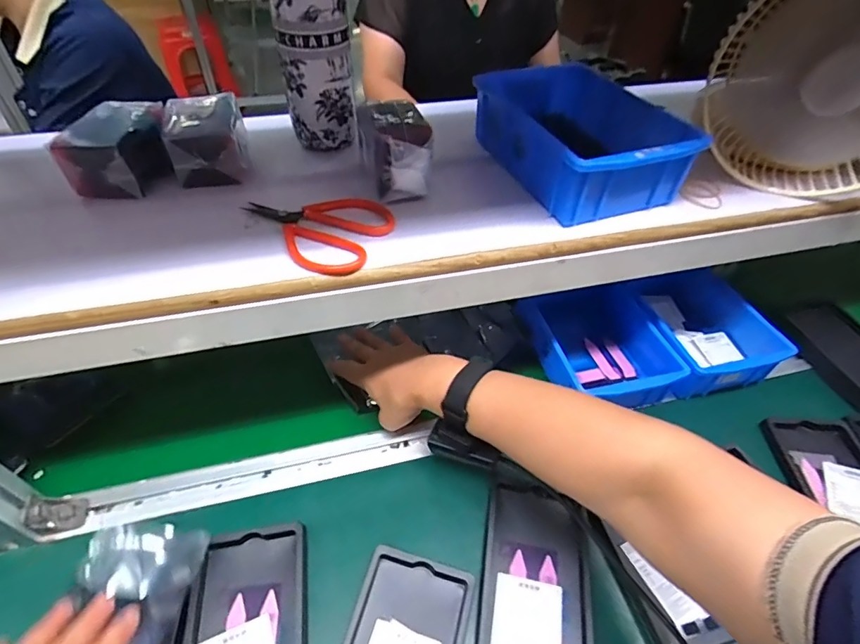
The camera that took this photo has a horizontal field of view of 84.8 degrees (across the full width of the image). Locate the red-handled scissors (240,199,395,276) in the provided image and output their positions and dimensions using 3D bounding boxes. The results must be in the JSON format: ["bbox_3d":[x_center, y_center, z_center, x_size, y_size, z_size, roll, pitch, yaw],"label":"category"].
[{"bbox_3d":[-0.100,-0.081,0.389,0.122,0.008,0.087,18,48,15],"label":"red-handled scissors"}]

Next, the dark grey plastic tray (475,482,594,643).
[{"bbox_3d":[0.094,0.226,0.417,0.094,0.014,0.156,8,46,6],"label":"dark grey plastic tray"}]

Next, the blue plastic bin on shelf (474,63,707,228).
[{"bbox_3d":[0.139,-0.173,0.458,0.128,0.076,0.200,-15,48,-17],"label":"blue plastic bin on shelf"}]

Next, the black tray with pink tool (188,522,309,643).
[{"bbox_3d":[-0.145,0.253,0.380,0.091,0.020,0.157,-5,46,-7],"label":"black tray with pink tool"}]

